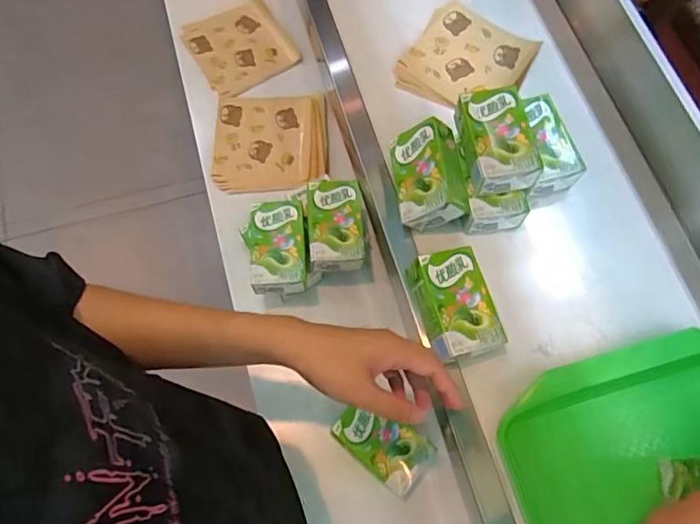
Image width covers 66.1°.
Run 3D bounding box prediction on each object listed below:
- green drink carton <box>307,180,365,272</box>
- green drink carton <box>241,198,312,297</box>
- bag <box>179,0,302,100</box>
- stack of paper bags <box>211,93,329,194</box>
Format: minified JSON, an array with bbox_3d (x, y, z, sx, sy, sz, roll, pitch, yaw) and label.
[{"bbox_3d":[-0.018,-0.047,0.669,0.066,0.035,0.107,-2,69,-2],"label":"green drink carton"},{"bbox_3d":[-0.091,-0.017,0.659,0.077,0.040,0.109,-9,69,-4],"label":"green drink carton"},{"bbox_3d":[-0.175,-0.341,0.852,0.145,0.017,0.157,-29,72,-11],"label":"bag"},{"bbox_3d":[-0.115,-0.178,0.786,0.160,0.013,0.161,-2,69,-2],"label":"stack of paper bags"}]

